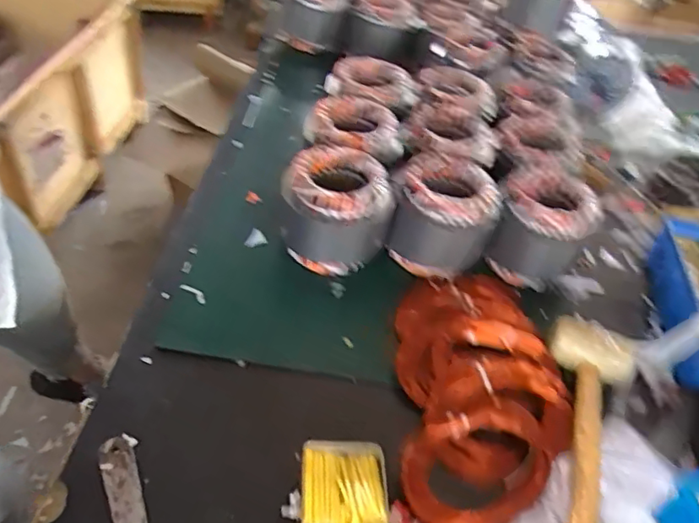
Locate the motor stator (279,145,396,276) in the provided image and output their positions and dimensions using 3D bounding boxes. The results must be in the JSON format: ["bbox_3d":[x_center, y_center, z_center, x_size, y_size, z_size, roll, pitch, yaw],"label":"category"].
[{"bbox_3d":[-0.018,-0.076,0.808,0.150,0.144,0.150,2,43,-2],"label":"motor stator"}]

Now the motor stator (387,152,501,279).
[{"bbox_3d":[0.142,-0.072,0.815,0.141,0.142,0.144,22,40,12],"label":"motor stator"}]

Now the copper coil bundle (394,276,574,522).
[{"bbox_3d":[0.162,0.146,0.686,0.200,0.072,0.368,9,39,-4],"label":"copper coil bundle"}]

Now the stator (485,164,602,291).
[{"bbox_3d":[0.287,-0.044,0.830,0.124,0.149,0.124,24,41,14],"label":"stator"}]

